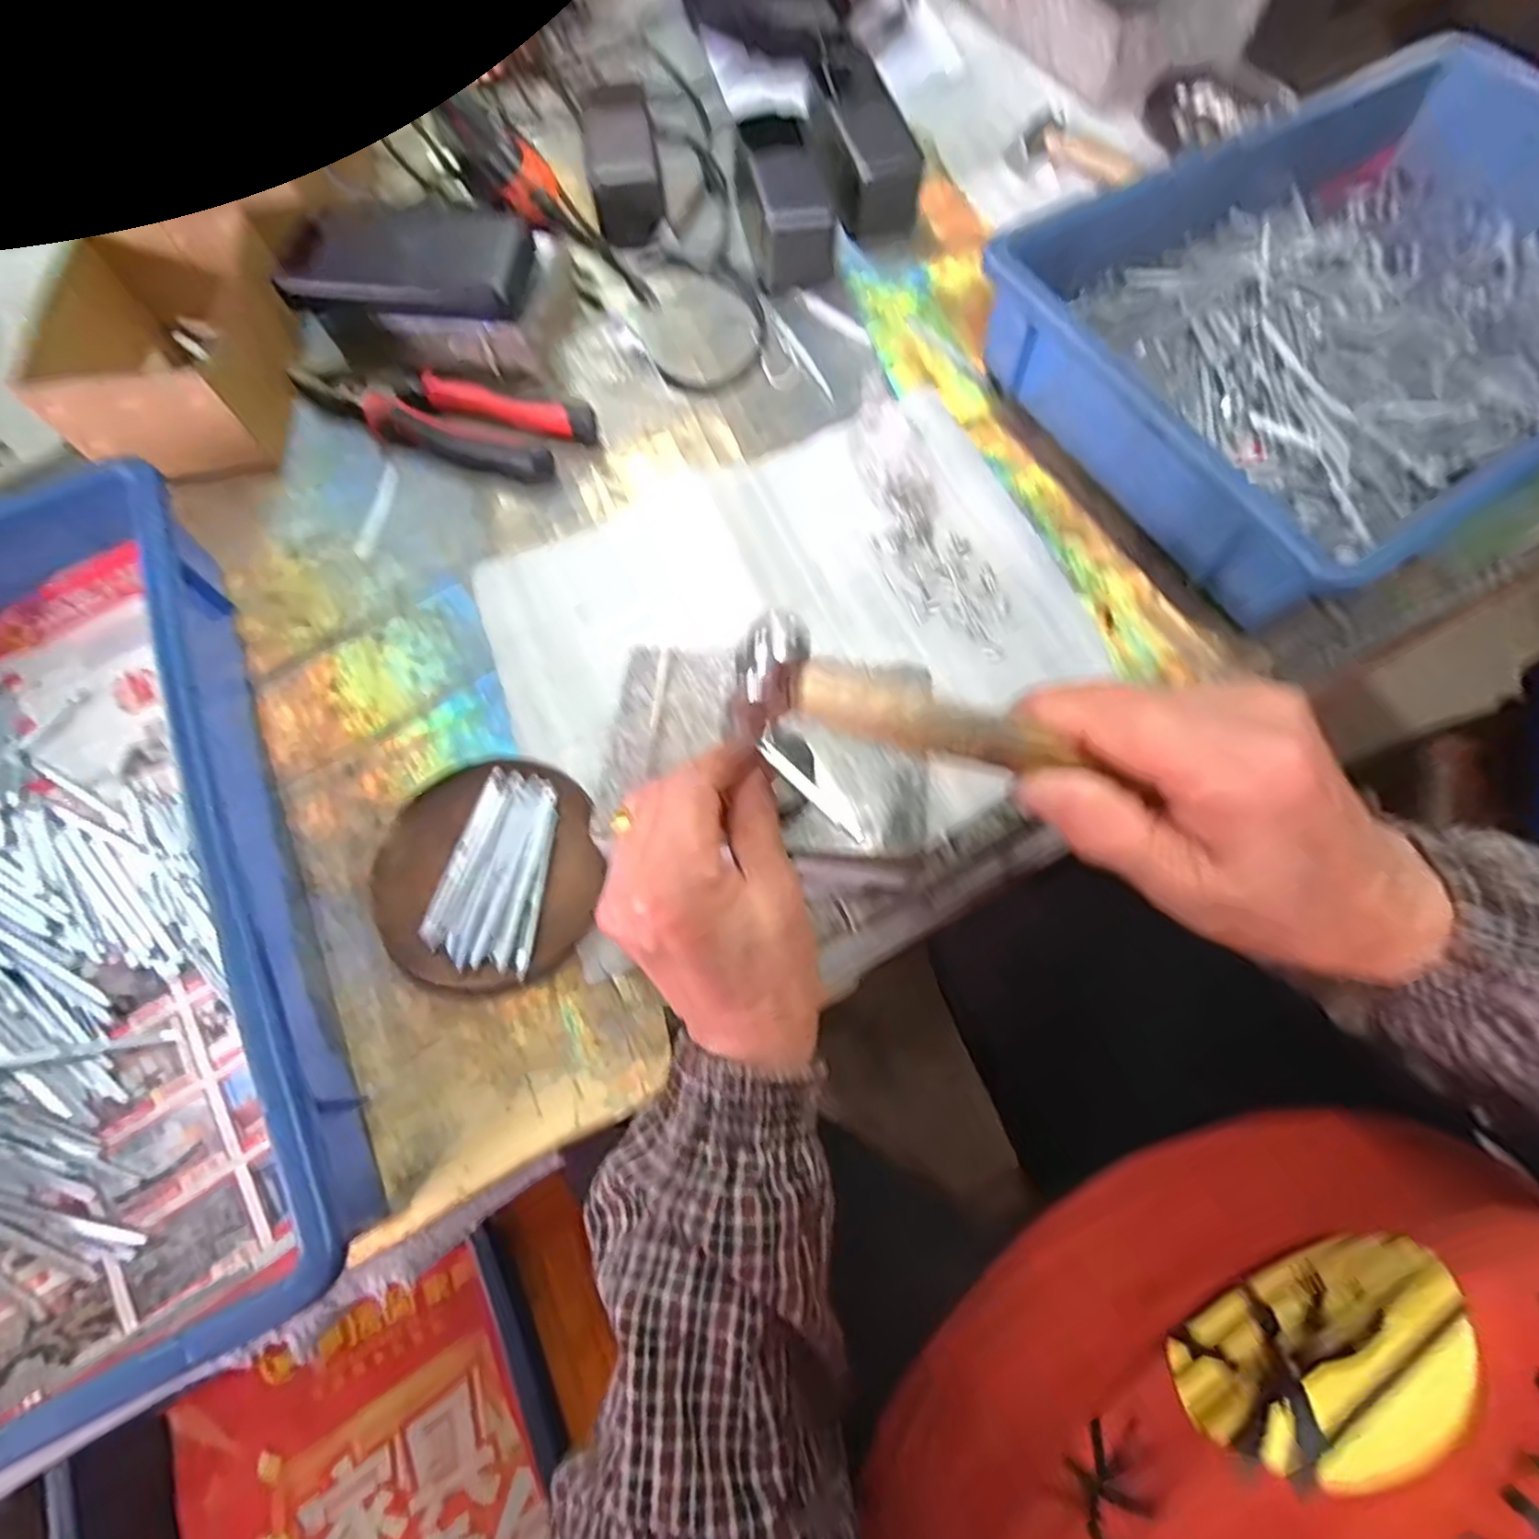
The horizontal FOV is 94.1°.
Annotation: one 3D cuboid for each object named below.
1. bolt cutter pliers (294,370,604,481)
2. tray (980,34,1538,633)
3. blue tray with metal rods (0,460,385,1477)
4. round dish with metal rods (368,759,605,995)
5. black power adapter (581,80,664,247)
[{"bbox_3d":[-0.219,-0.238,0.481,0.204,0.025,0.056,19,71,7],"label":"bolt cutter pliers"},{"bbox_3d":[0.388,-0.304,0.465,0.454,0.080,0.295,-28,72,-9],"label":"tray"},{"bbox_3d":[-0.371,0.076,0.333,0.278,0.081,0.423,-26,72,-9],"label":"blue tray with metal rods"},{"bbox_3d":[-0.143,0.052,0.366,0.107,0.018,0.114,0,70,0],"label":"round dish with metal rods"},{"bbox_3d":[-0.112,-0.467,0.552,0.049,0.048,0.128,-10,70,-3],"label":"black power adapter"}]

